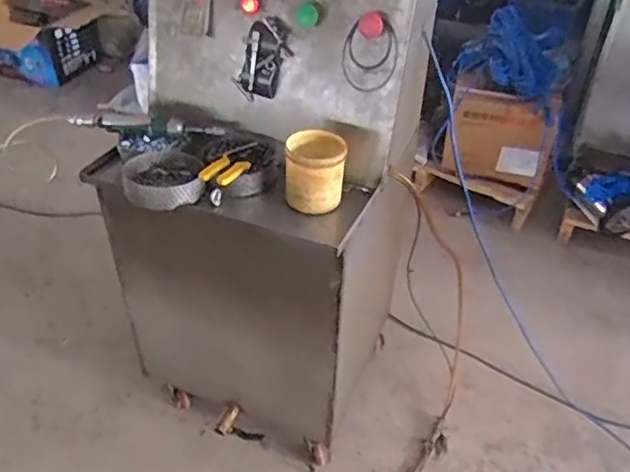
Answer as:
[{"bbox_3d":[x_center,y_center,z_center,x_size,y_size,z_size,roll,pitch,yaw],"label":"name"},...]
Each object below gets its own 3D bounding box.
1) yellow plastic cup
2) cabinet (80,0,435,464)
[{"bbox_3d":[0.001,-0.113,1.022,0.103,0.108,0.105,1,40,-1],"label":"yellow plastic cup"},{"bbox_3d":[-0.096,-0.072,1.264,0.513,0.942,0.511,14,41,14],"label":"cabinet"}]

